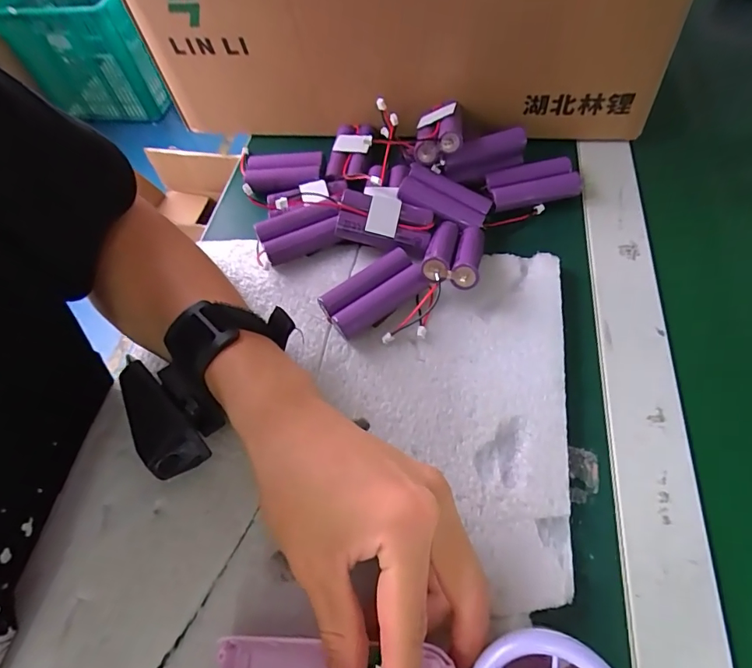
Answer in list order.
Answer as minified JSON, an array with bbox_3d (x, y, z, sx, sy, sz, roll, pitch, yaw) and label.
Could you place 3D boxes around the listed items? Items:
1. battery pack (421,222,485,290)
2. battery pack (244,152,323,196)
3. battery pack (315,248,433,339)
[{"bbox_3d":[0.054,-0.056,0.306,0.034,0.017,0.073,11,35,11],"label":"battery pack"},{"bbox_3d":[-0.080,-0.138,0.386,0.066,0.014,0.032,0,59,5],"label":"battery pack"},{"bbox_3d":[-0.002,-0.026,0.297,0.065,0.020,0.031,-31,62,-13],"label":"battery pack"}]

